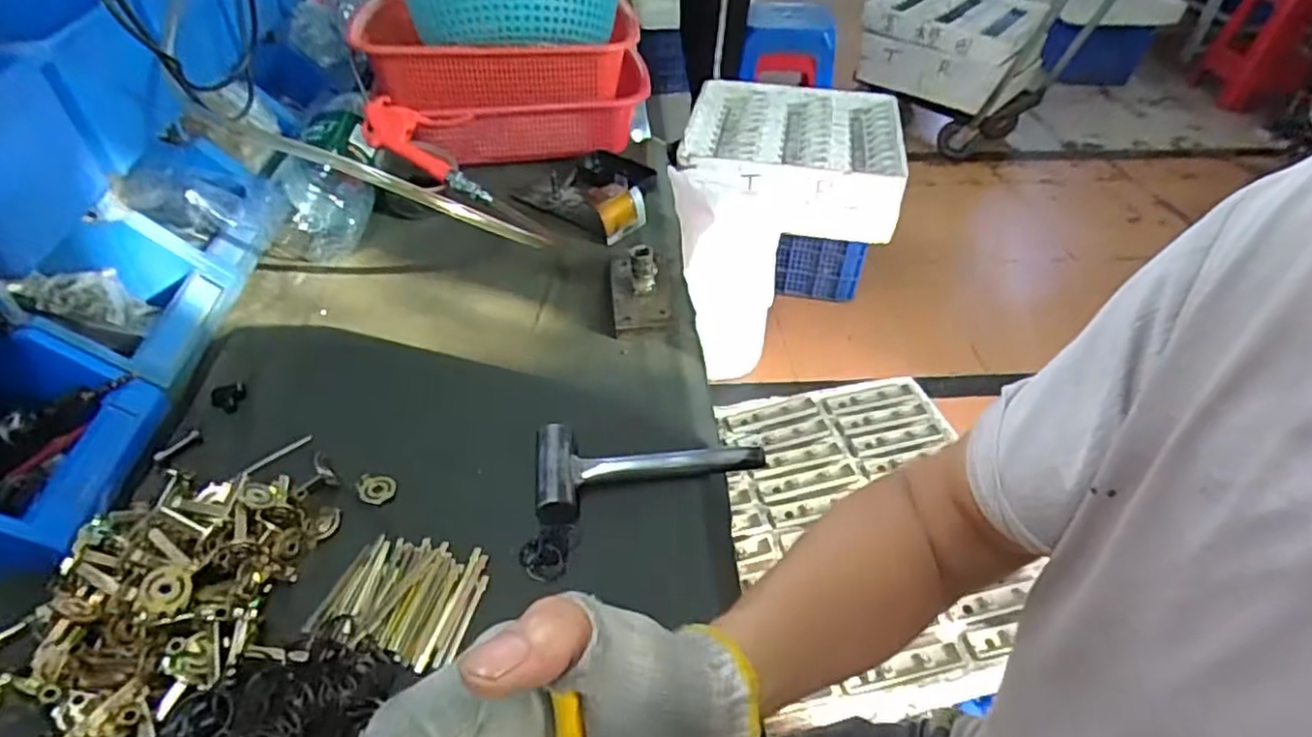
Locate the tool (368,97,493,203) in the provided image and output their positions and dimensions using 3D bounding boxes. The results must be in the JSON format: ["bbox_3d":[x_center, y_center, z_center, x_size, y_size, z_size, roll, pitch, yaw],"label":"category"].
[{"bbox_3d":[-0.256,-0.265,0.809,0.193,0.045,0.092,37,50,5],"label":"tool"}]

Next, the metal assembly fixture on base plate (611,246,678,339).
[{"bbox_3d":[-0.012,-0.091,0.686,0.065,0.058,0.124,-2,43,-4],"label":"metal assembly fixture on base plate"}]

